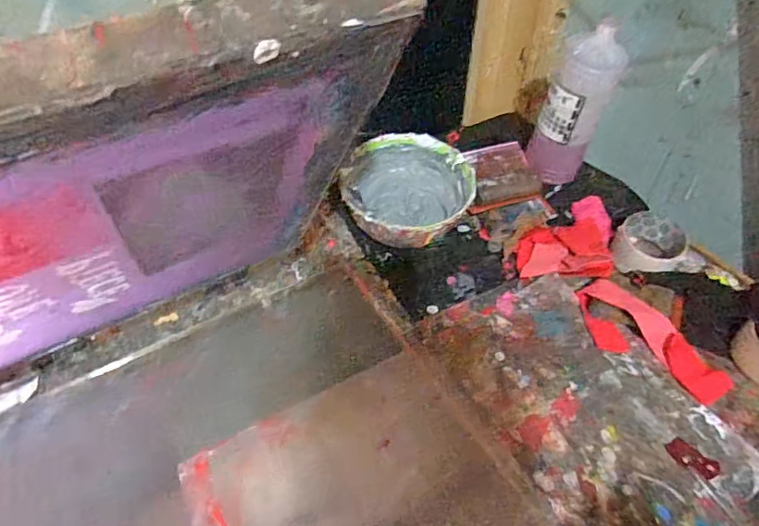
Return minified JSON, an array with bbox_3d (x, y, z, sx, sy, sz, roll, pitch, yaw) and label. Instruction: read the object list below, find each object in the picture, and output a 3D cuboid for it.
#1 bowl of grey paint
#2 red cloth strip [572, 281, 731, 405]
[{"bbox_3d":[0.042,-0.086,0.735,0.161,0.101,0.171,-1,48,1],"label":"bowl of grey paint"},{"bbox_3d":[0.314,0.086,0.626,0.068,0.023,0.182,-36,56,-27],"label":"red cloth strip"}]

